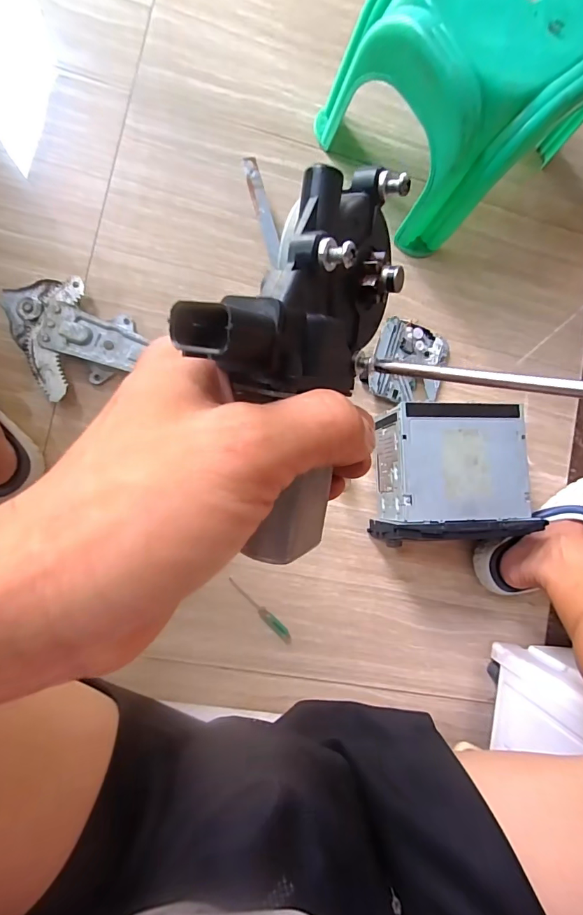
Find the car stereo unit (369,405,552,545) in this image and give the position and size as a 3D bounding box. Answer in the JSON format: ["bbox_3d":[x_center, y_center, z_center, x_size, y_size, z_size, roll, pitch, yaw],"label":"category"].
[{"bbox_3d":[0.214,0.018,0.605,0.192,0.120,0.178,-2,87,-9],"label":"car stereo unit"}]

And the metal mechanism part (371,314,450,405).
[{"bbox_3d":[0.181,-0.141,0.657,0.113,0.026,0.119,18,87,-6],"label":"metal mechanism part"}]

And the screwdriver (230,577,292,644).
[{"bbox_3d":[-0.044,0.224,0.627,0.017,0.015,0.130,-42,93,-6],"label":"screwdriver"}]

